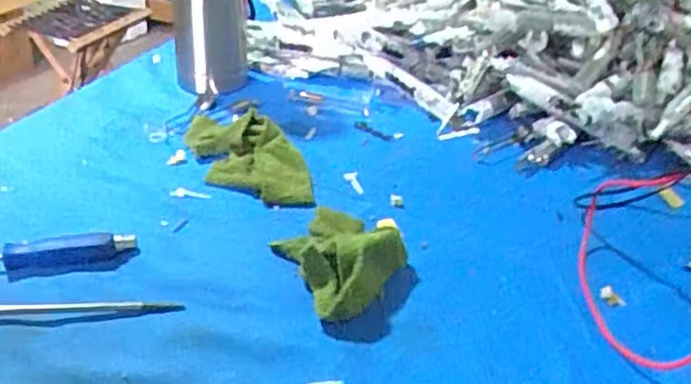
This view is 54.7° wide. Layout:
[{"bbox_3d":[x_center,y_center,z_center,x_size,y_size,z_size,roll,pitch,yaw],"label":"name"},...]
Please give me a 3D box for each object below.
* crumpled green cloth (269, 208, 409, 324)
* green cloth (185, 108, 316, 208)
[{"bbox_3d":[0.002,0.043,0.490,0.083,0.041,0.102,-12,37,-24],"label":"crumpled green cloth"},{"bbox_3d":[-0.091,-0.037,0.607,0.074,0.030,0.165,-15,38,-27],"label":"green cloth"}]

